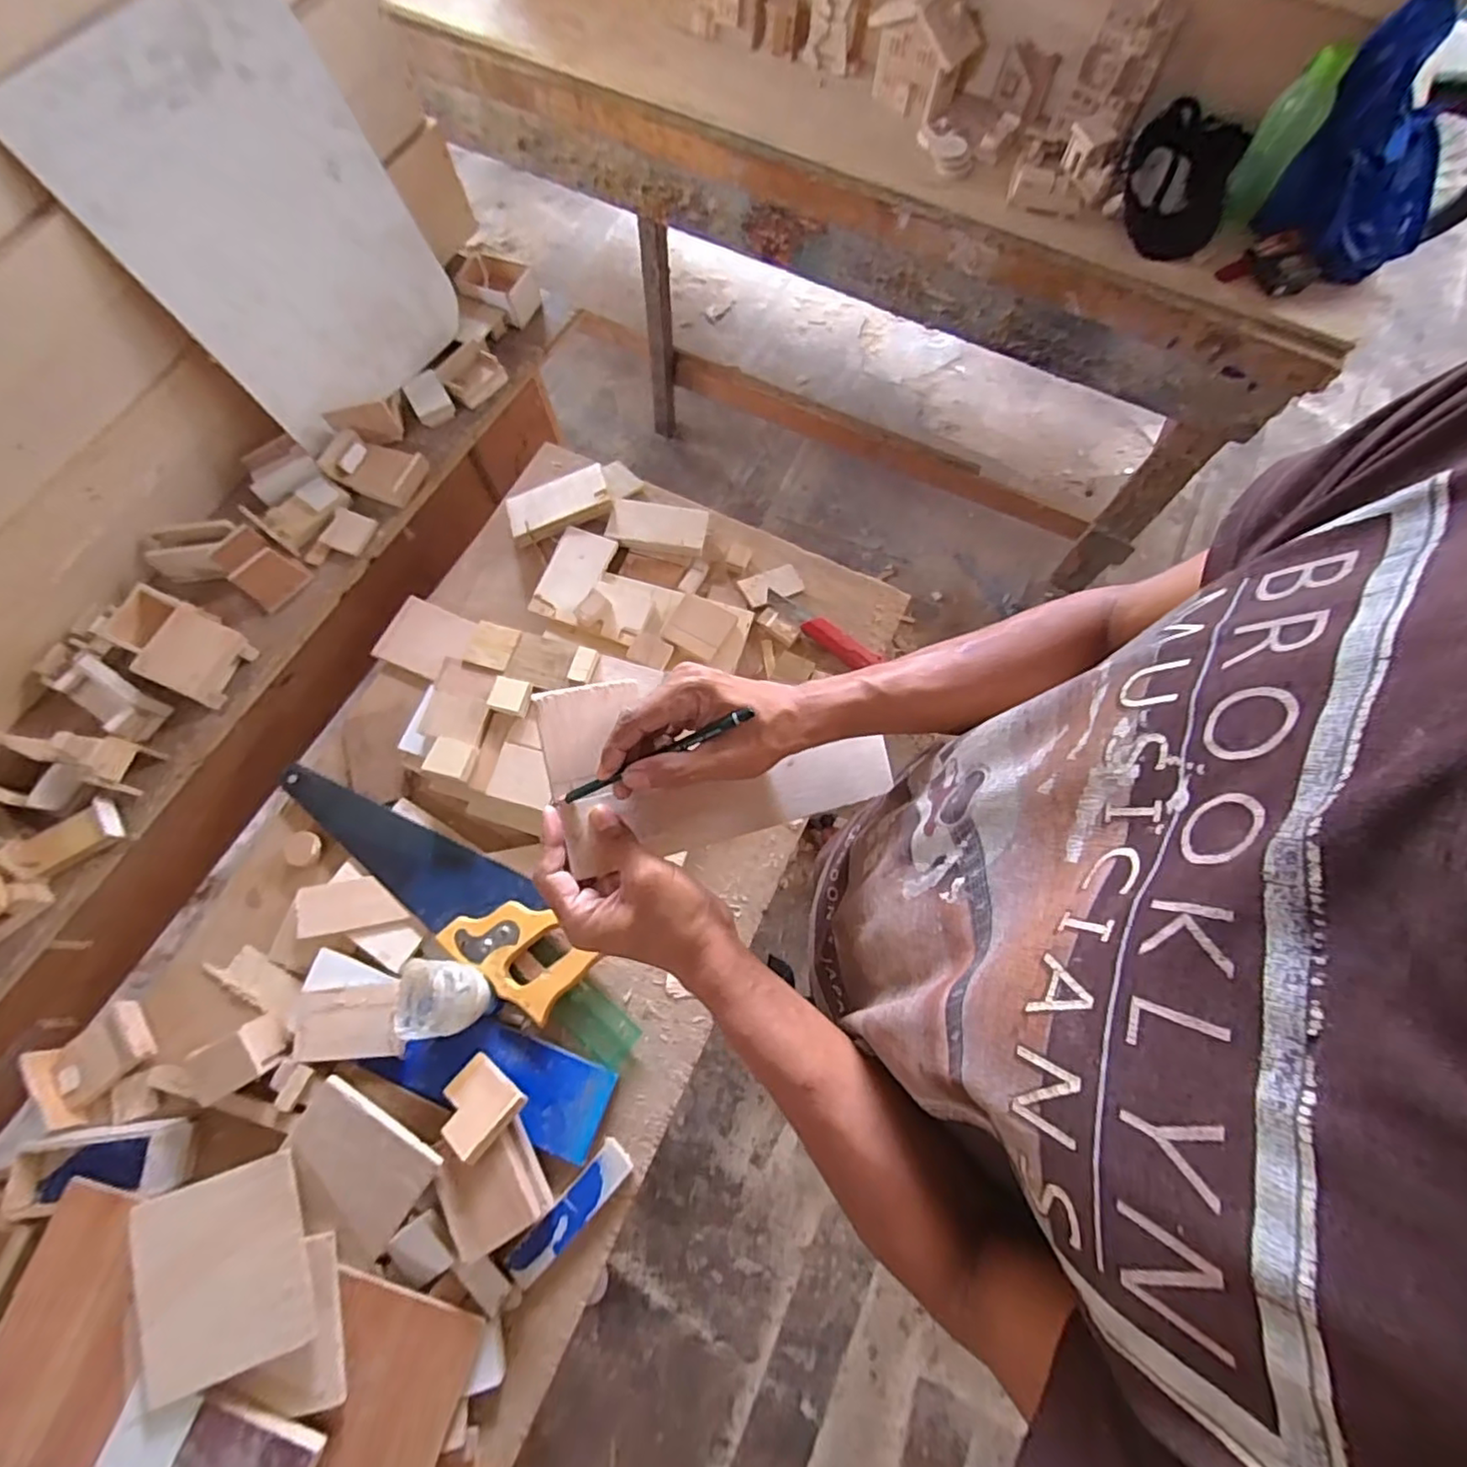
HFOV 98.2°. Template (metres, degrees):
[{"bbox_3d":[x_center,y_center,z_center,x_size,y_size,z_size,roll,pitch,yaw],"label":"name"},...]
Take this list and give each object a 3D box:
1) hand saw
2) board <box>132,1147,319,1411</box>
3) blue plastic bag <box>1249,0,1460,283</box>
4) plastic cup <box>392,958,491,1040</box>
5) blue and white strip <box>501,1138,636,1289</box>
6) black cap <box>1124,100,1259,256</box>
[{"bbox_3d":[-0.316,0.139,0.660,0.392,0.029,0.091,33,75,11],"label":"hand saw"},{"bbox_3d":[-0.410,0.433,0.510,0.114,0.013,0.140,-14,76,-17],"label":"board"},{"bbox_3d":[0.936,-0.828,0.898,0.216,0.229,0.172,43,77,13],"label":"blue plastic bag"},{"bbox_3d":[-0.275,0.245,0.596,0.076,0.074,0.064,-2,72,0],"label":"plastic cup"},{"bbox_3d":[-0.147,0.430,0.567,0.035,0.013,0.129,41,77,13],"label":"blue and white strip"},{"bbox_3d":[0.701,-0.868,1.009,0.166,0.093,0.223,20,73,7],"label":"black cap"}]

